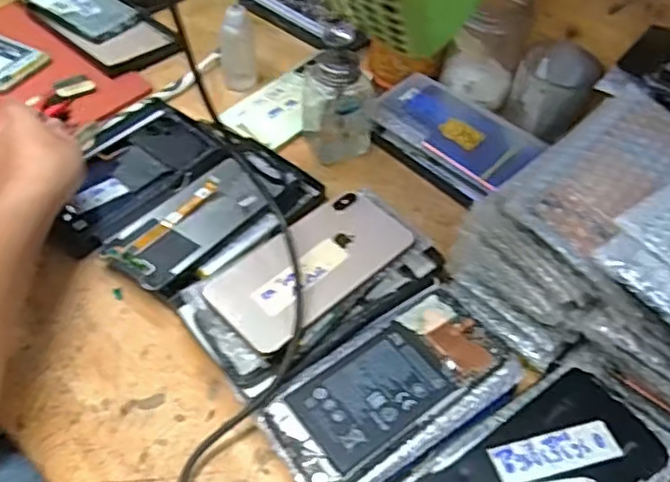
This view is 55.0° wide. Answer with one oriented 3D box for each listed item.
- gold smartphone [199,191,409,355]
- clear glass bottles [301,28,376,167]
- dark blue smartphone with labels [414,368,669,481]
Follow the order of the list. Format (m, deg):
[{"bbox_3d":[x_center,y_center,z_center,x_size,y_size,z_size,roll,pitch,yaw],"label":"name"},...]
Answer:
[{"bbox_3d":[-0.017,0.017,0.484,0.155,0.013,0.079,-36,61,-26],"label":"gold smartphone"},{"bbox_3d":[0.002,-0.134,0.596,0.064,0.119,0.048,-7,51,-5],"label":"clear glass bottles"},{"bbox_3d":[0.127,0.138,0.389,0.155,0.011,0.081,-25,55,-27],"label":"dark blue smartphone with labels"}]

